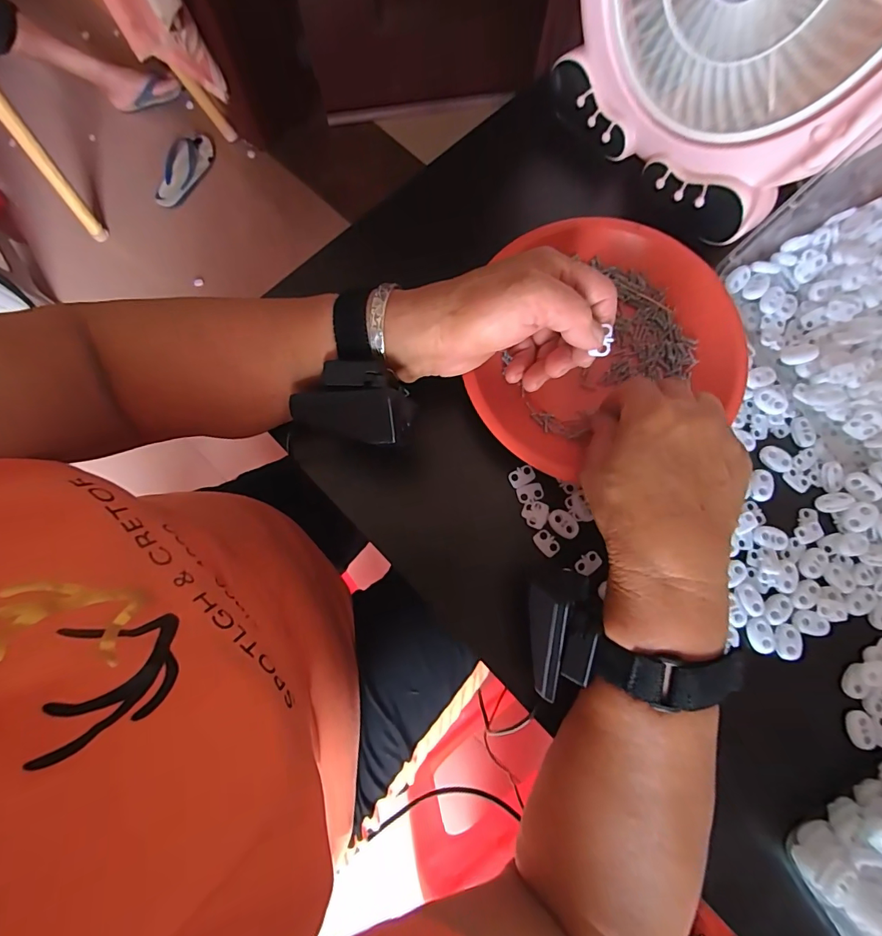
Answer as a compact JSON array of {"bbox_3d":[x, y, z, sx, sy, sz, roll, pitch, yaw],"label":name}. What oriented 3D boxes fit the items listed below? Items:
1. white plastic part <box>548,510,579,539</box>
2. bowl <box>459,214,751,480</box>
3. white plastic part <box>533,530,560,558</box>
[{"bbox_3d":[0.085,0.039,0.303,0.016,0.004,0.022,-44,83,-9],"label":"white plastic part"},{"bbox_3d":[0.106,-0.094,0.320,0.194,0.032,0.169,-20,80,-5],"label":"bowl"},{"bbox_3d":[0.073,0.052,0.302,0.013,0.004,0.018,-38,82,-8],"label":"white plastic part"}]

